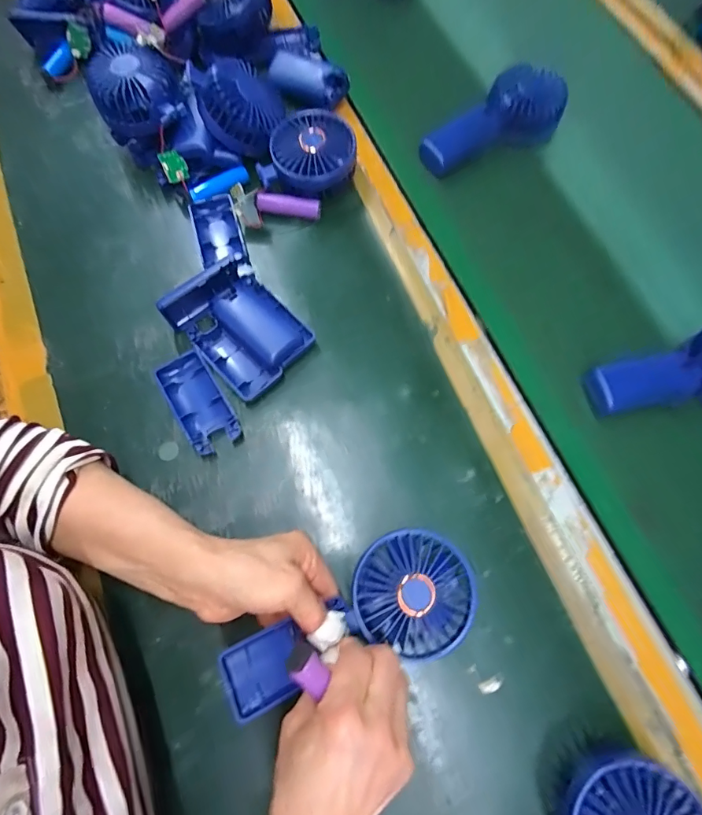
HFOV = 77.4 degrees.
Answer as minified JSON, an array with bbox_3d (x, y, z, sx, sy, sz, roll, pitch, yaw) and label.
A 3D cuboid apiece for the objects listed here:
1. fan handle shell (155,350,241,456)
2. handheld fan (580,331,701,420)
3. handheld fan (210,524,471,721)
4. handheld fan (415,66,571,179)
[{"bbox_3d":[-0.134,-0.004,0.384,0.044,0.015,0.091,-31,73,-14],"label":"fan handle shell"},{"bbox_3d":[0.311,-0.028,0.386,0.182,0.045,0.082,-16,70,-9],"label":"handheld fan"},{"bbox_3d":[0.001,0.152,0.306,0.177,0.025,0.081,-23,71,-7],"label":"handheld fan"},{"bbox_3d":[0.163,-0.314,0.488,0.179,0.046,0.078,-40,75,-17],"label":"handheld fan"}]

